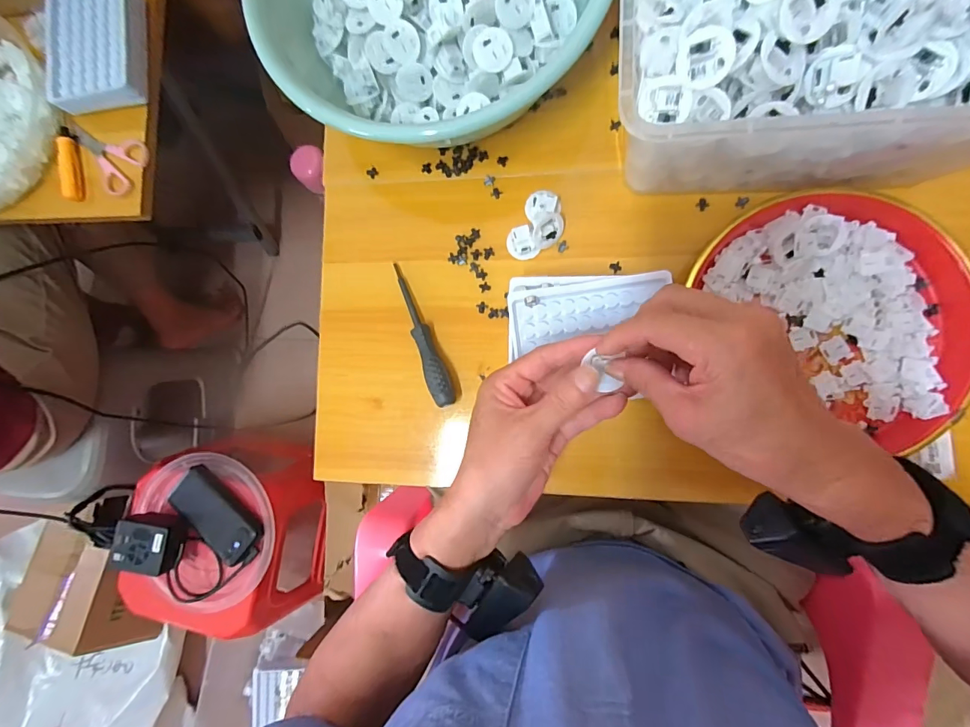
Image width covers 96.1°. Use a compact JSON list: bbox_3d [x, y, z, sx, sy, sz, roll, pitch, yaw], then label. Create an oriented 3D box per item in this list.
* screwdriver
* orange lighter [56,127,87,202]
[{"bbox_3d":[-0.060,-0.028,0.412,0.021,0.022,0.142,-22,85,7],"label":"screwdriver"},{"bbox_3d":[-0.457,-0.219,0.479,0.014,0.017,0.077,-7,87,8],"label":"orange lighter"}]

